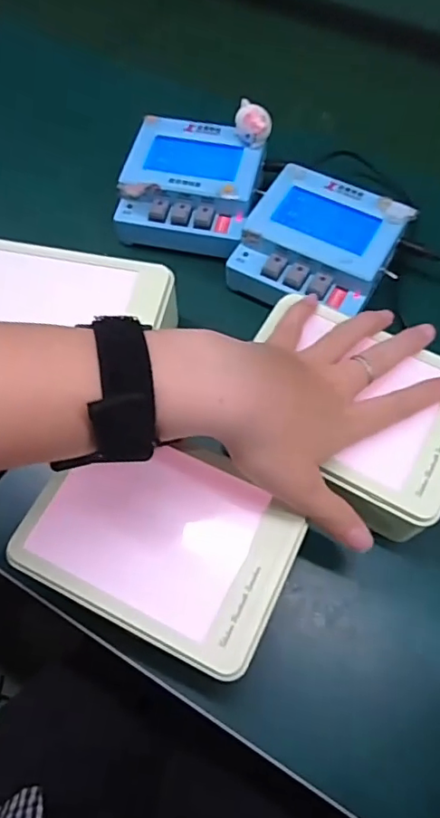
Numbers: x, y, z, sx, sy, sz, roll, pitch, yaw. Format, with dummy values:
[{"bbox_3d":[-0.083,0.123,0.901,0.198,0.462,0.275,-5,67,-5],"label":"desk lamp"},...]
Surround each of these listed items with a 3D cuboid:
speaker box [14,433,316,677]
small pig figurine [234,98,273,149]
[{"bbox_3d":[-0.028,0.076,0.317,0.132,0.054,0.102,24,66,13],"label":"speaker box"},{"bbox_3d":[0.024,-0.216,0.420,0.021,0.022,0.028,-34,67,-15],"label":"small pig figurine"}]

